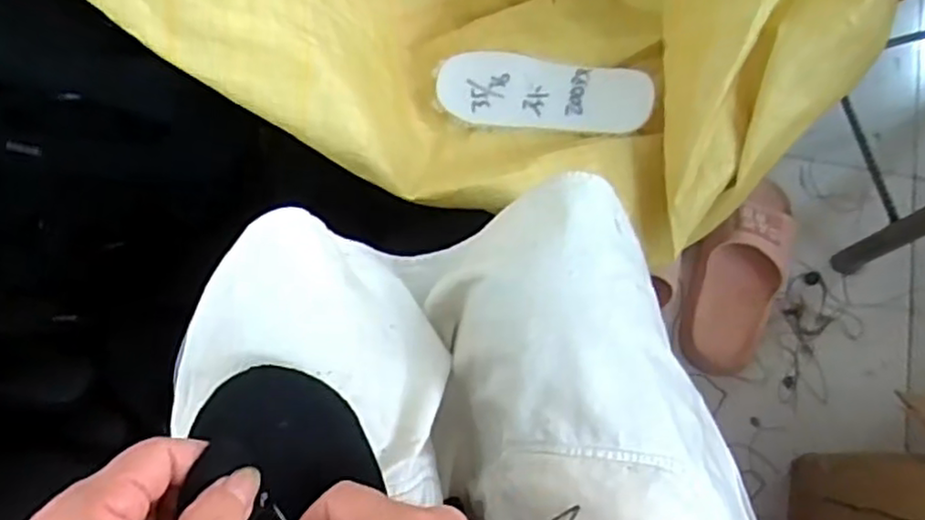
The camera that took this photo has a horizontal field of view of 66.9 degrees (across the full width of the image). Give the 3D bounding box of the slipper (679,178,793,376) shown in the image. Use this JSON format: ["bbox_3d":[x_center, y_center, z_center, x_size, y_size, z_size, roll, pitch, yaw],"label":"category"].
[{"bbox_3d":[0.334,0.015,0.852,0.109,0.083,0.244,14,75,5],"label":"slipper"}]

